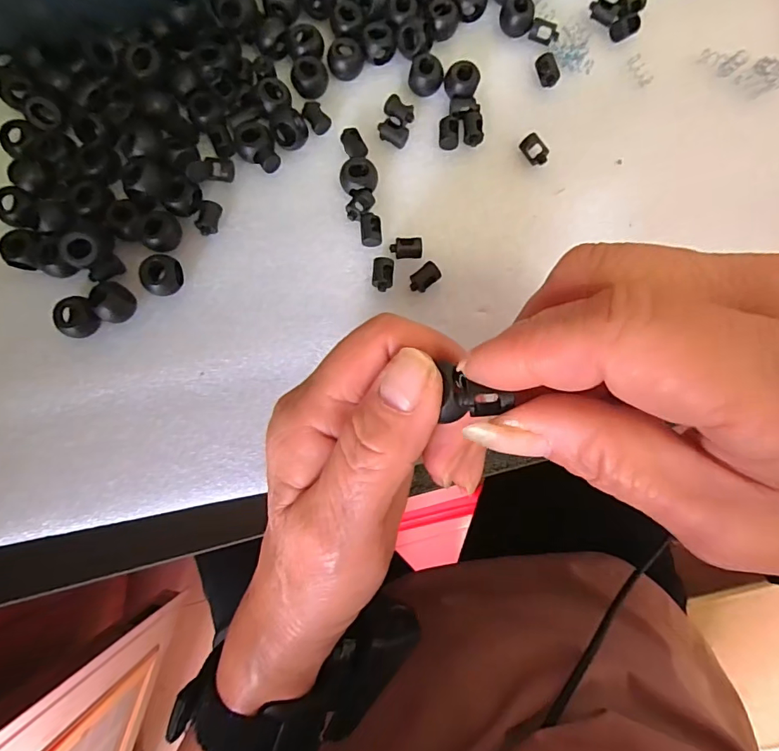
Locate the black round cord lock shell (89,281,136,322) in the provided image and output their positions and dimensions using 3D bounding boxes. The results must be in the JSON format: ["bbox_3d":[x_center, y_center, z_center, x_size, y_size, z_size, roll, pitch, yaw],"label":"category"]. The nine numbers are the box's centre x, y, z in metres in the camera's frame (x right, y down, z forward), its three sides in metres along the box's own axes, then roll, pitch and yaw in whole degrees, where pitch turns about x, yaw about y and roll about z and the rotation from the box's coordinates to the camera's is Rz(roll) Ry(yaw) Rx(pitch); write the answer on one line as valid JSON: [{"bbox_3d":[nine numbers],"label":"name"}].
[{"bbox_3d":[-0.119,-0.031,0.203,0.016,0.011,0.017,1,81,-3],"label":"black round cord lock shell"}]

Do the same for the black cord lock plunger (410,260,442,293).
[{"bbox_3d":[0.016,-0.045,0.218,0.014,0.008,0.009,-41,85,-9],"label":"black cord lock plunger"}]

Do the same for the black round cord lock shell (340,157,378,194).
[{"bbox_3d":[-0.014,-0.094,0.221,0.017,0.010,0.016,1,81,-3],"label":"black round cord lock shell"}]

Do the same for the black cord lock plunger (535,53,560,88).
[{"bbox_3d":[0.079,-0.153,0.236,0.010,0.005,0.016,-19,82,-6],"label":"black cord lock plunger"}]

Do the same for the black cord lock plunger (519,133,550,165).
[{"bbox_3d":[0.071,-0.110,0.231,0.011,0.006,0.015,-39,85,-8],"label":"black cord lock plunger"}]

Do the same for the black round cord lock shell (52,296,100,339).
[{"bbox_3d":[-0.134,-0.025,0.204,0.015,0.010,0.015,1,81,-3],"label":"black round cord lock shell"}]

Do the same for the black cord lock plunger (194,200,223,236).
[{"bbox_3d":[-0.082,-0.072,0.216,0.009,0.006,0.016,18,80,0],"label":"black cord lock plunger"}]

